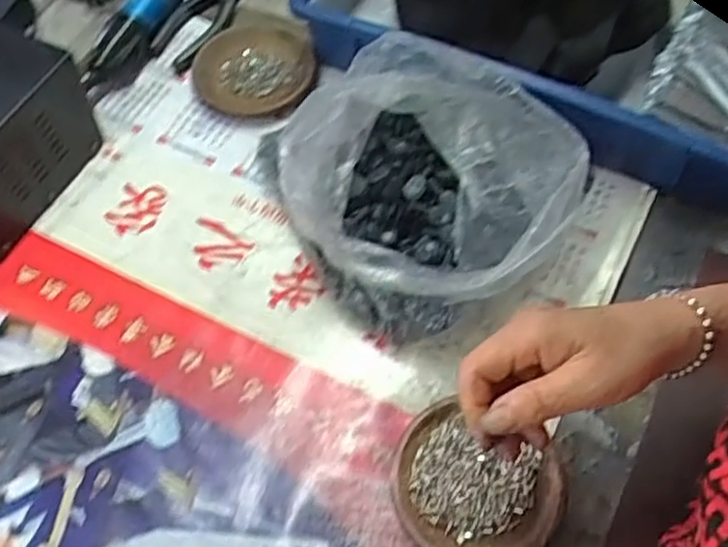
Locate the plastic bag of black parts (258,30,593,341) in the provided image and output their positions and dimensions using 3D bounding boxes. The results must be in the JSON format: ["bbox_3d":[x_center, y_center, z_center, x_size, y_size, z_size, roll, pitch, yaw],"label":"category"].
[{"bbox_3d":[0.047,-0.063,0.573,0.198,0.129,0.198,-39,65,-17],"label":"plastic bag of black parts"}]

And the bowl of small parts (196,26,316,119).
[{"bbox_3d":[-0.105,-0.201,0.711,0.109,0.038,0.102,-1,60,2],"label":"bowl of small parts"}]

